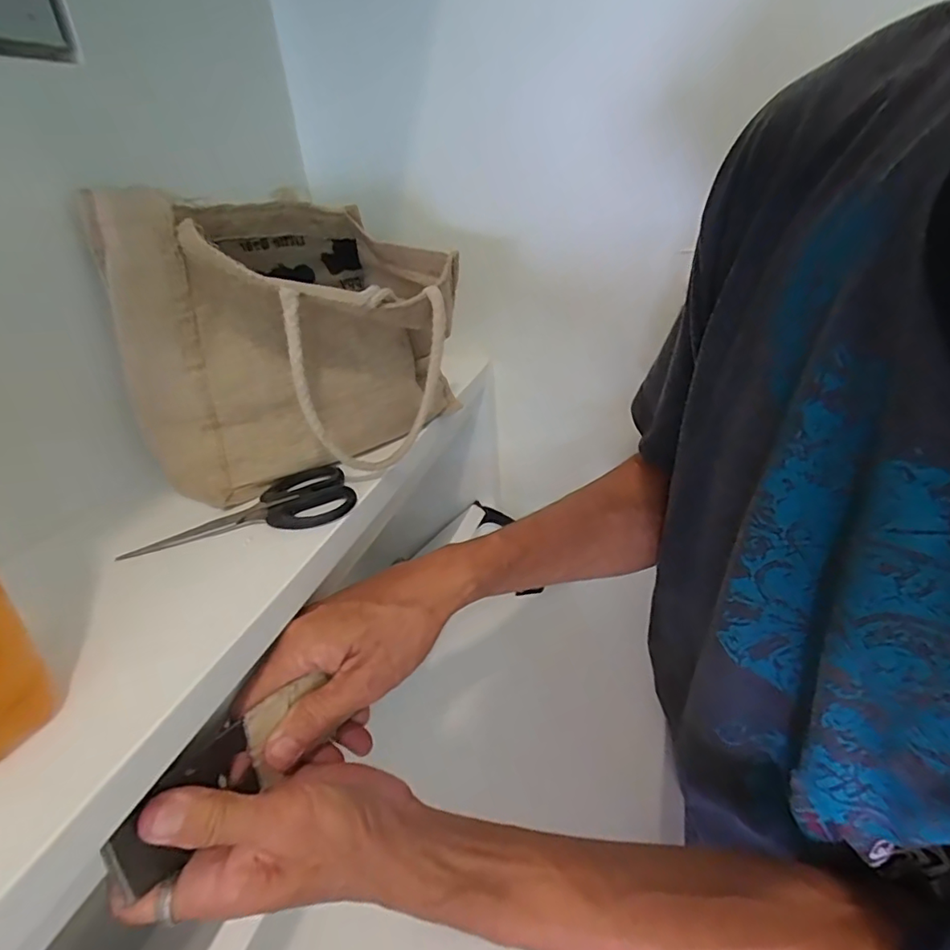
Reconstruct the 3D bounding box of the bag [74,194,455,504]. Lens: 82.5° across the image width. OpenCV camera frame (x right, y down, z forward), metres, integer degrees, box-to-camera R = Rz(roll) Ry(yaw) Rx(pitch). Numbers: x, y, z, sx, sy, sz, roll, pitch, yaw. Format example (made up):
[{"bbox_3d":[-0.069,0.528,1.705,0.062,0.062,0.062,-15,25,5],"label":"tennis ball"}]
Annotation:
[{"bbox_3d":[-0.122,-0.095,0.371,0.205,0.152,0.166,-18,33,-23],"label":"bag"}]

